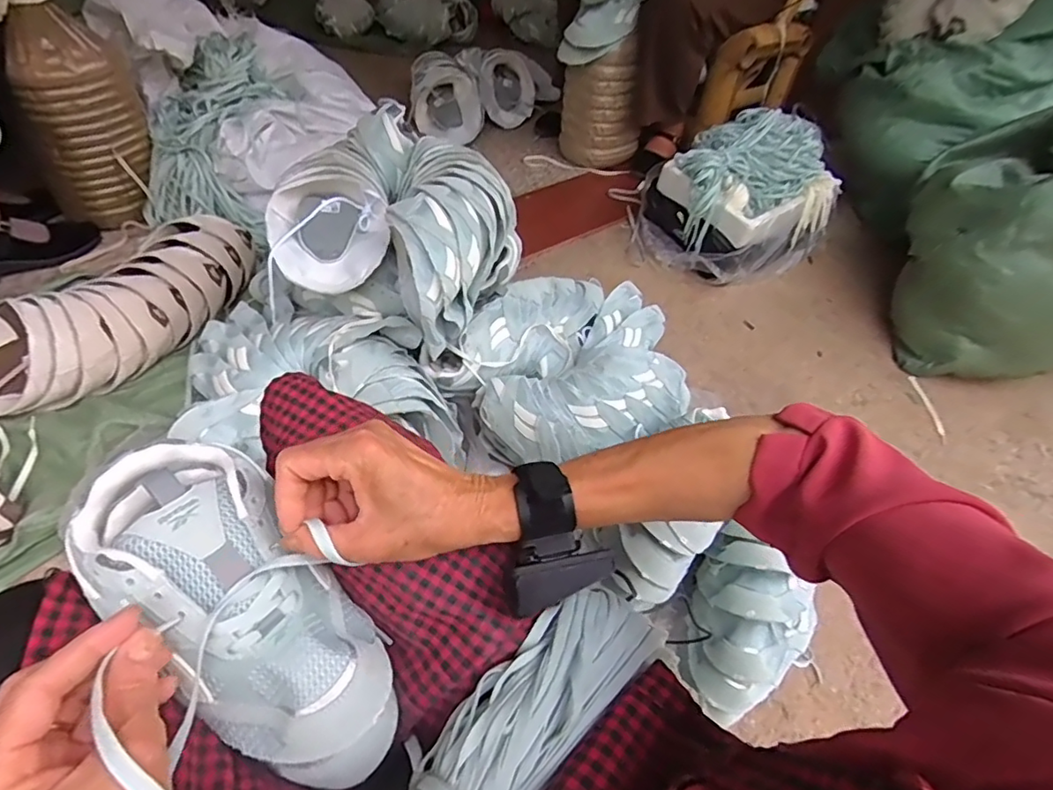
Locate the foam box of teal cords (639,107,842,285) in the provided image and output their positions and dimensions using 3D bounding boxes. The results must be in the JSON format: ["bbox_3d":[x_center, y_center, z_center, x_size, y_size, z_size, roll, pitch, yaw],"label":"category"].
[{"bbox_3d":[0.481,-0.454,1.293,0.395,0.271,0.315,-21,53,-23],"label":"foam box of teal cords"}]

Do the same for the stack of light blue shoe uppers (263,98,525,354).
[{"bbox_3d":[-0.188,-0.252,0.875,0.317,0.193,0.355,14,48,7],"label":"stack of light blue shoe uppers"}]

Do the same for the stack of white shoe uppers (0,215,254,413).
[{"bbox_3d":[-0.650,-0.124,0.859,0.181,0.107,0.493,33,53,23],"label":"stack of white shoe uppers"}]

